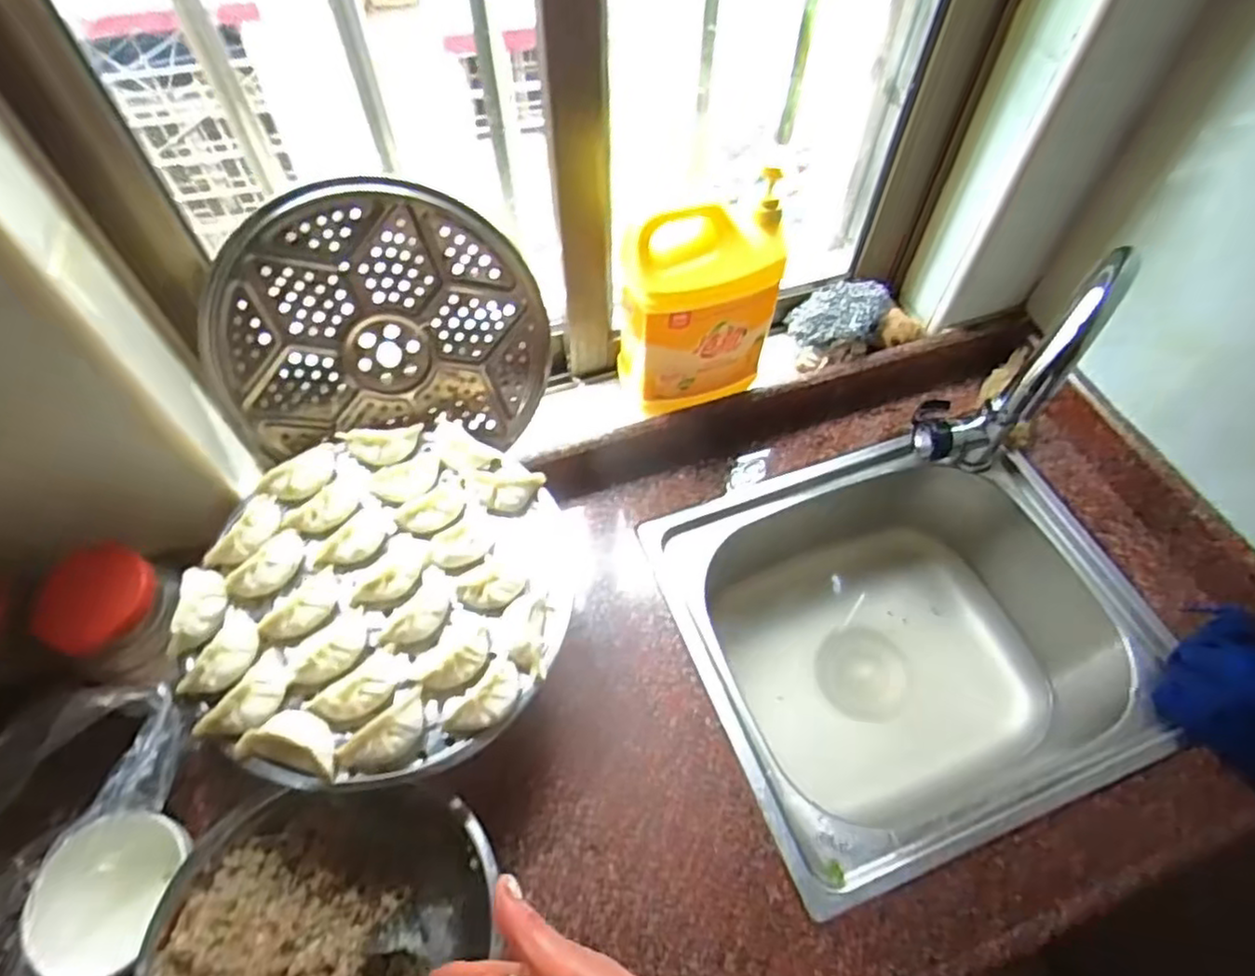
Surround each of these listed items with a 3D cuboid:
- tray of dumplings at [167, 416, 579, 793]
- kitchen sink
[{"bbox_3d":[-0.193,0.081,0.564,0.283,0.043,0.297,19,59,11],"label":"tray of dumplings"},{"bbox_3d":[0.283,0.185,0.776,0.440,0.235,0.382,-17,59,-11],"label":"kitchen sink"}]

